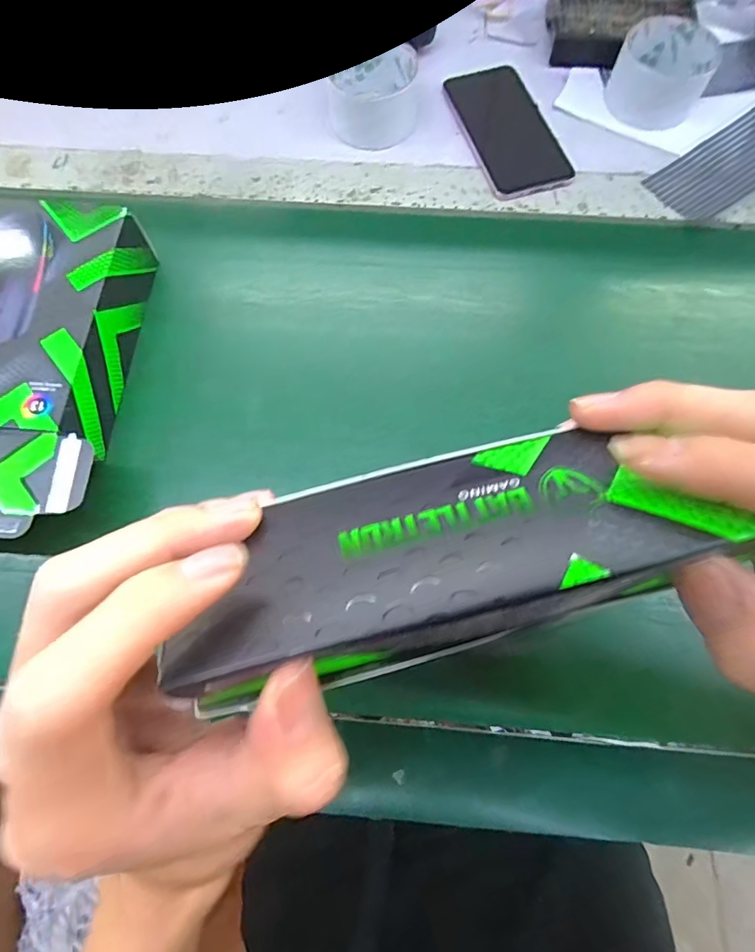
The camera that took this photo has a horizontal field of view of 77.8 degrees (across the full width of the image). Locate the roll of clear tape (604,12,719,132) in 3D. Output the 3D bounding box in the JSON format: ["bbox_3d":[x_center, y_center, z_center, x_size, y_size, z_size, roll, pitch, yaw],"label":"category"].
[{"bbox_3d":[0.258,-0.366,0.429,0.082,0.042,0.081,19,74,7],"label":"roll of clear tape"}]

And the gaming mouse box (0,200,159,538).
[{"bbox_3d":[-0.271,-0.078,0.334,0.181,0.057,0.249,-1,73,0],"label":"gaming mouse box"}]

